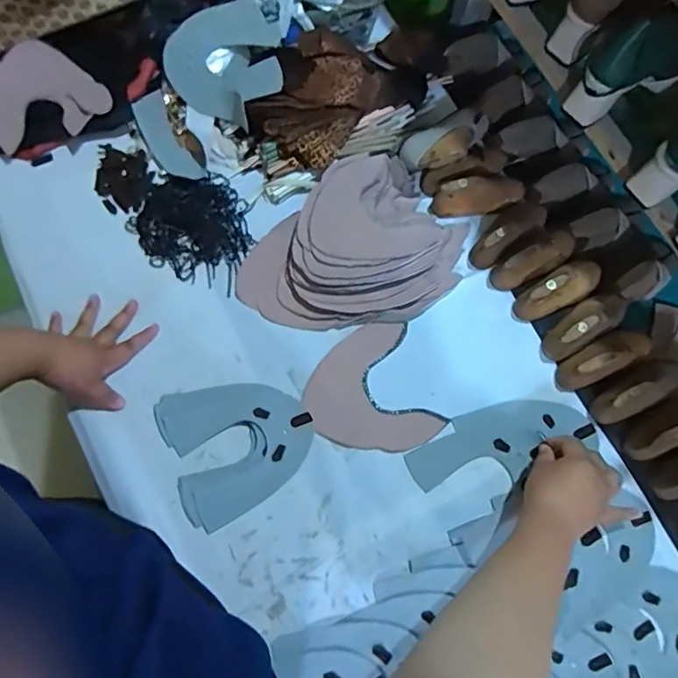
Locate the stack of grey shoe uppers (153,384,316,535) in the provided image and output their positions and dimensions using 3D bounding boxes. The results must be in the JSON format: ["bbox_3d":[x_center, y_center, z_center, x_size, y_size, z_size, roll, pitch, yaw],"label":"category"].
[{"bbox_3d":[-0.122,0.124,0.640,0.167,0.009,0.162,-22,73,-9],"label":"stack of grey shoe uppers"}]

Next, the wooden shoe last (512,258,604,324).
[{"bbox_3d":[0.302,-0.070,0.708,0.136,0.057,0.050,-31,75,-12],"label":"wooden shoe last"}]

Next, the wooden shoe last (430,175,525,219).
[{"bbox_3d":[0.203,-0.210,0.749,0.140,0.051,0.046,-15,72,-7],"label":"wooden shoe last"}]

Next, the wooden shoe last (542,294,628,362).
[{"bbox_3d":[0.327,-0.024,0.691,0.136,0.056,0.051,-28,74,-11],"label":"wooden shoe last"}]

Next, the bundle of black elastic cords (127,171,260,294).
[{"bbox_3d":[-0.197,-0.165,0.728,0.167,0.032,0.162,1,71,-2],"label":"bundle of black elastic cords"}]

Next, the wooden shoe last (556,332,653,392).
[{"bbox_3d":[0.347,0.020,0.672,0.135,0.051,0.043,-25,74,-10],"label":"wooden shoe last"}]

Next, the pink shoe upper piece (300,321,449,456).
[{"bbox_3d":[0.036,0.069,0.675,0.155,0.006,0.161,-17,72,-8],"label":"pink shoe upper piece"}]

